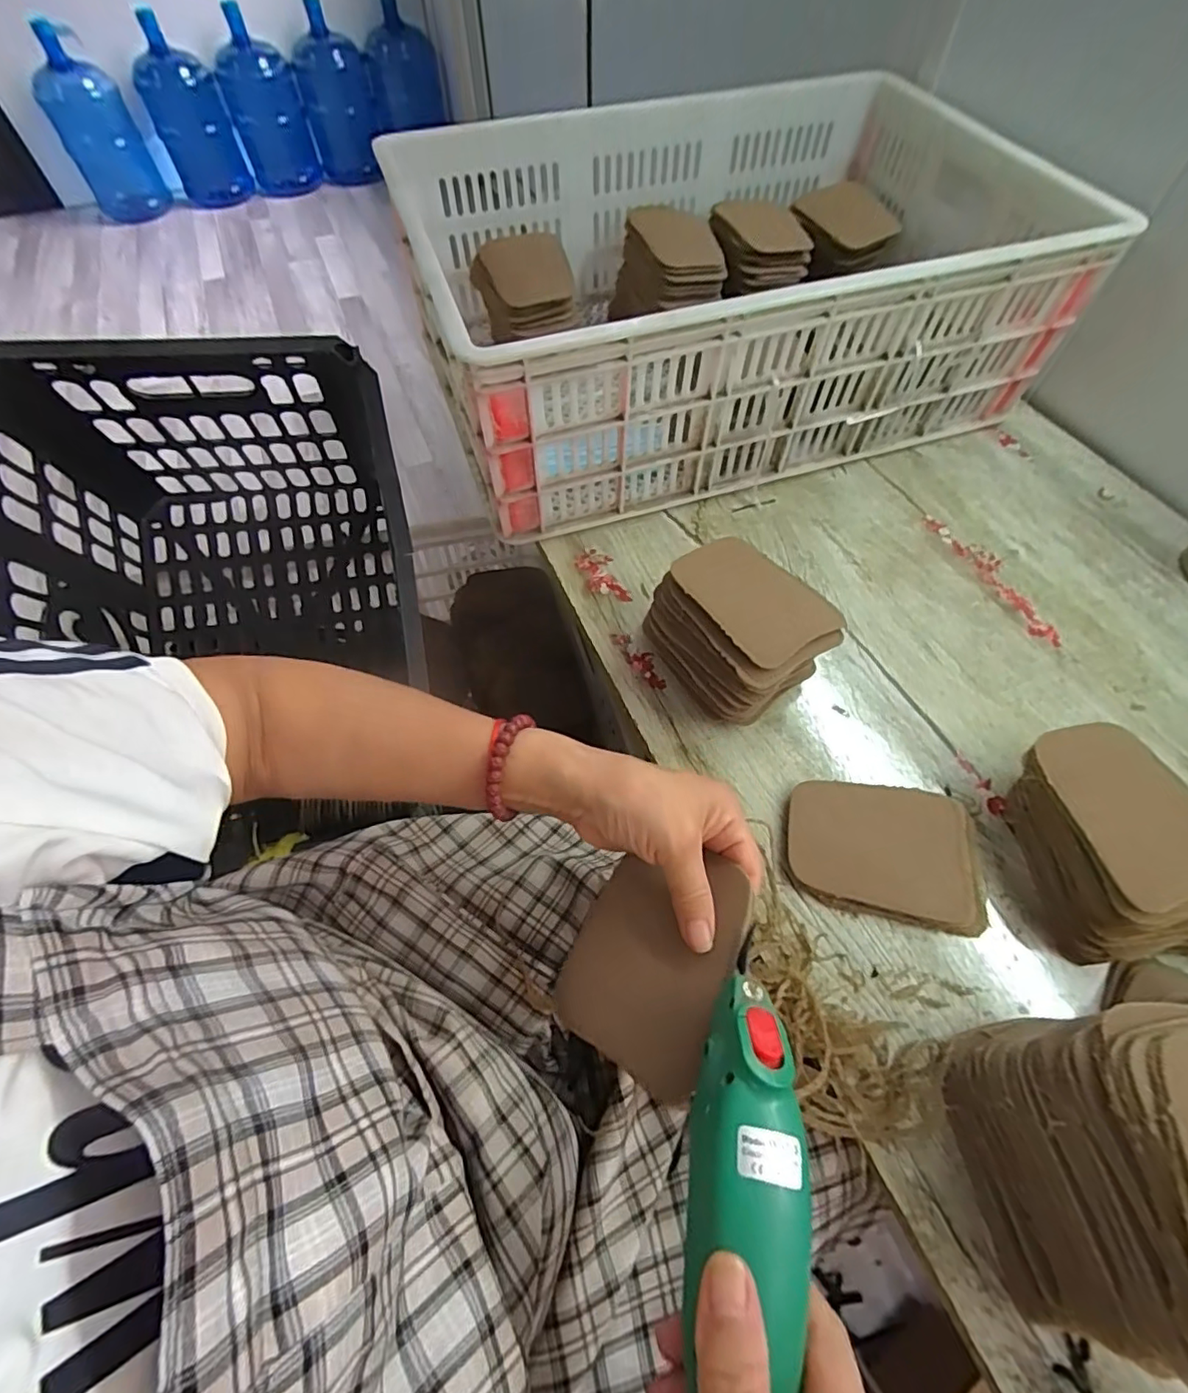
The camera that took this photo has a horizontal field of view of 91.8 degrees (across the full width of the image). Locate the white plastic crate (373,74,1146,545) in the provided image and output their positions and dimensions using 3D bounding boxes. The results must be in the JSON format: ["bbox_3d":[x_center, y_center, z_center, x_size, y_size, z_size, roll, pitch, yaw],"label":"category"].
[{"bbox_3d":[0.139,-0.442,0.623,0.617,0.191,0.423,-16,61,-10],"label":"white plastic crate"}]

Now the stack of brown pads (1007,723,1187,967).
[{"bbox_3d":[0.343,0.094,0.380,0.096,0.066,0.140,-1,59,-1],"label":"stack of brown pads"}]

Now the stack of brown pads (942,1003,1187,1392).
[{"bbox_3d":[0.262,0.222,0.270,0.113,0.122,0.132,-3,59,-3],"label":"stack of brown pads"}]

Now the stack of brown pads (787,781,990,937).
[{"bbox_3d":[0.201,0.106,0.398,0.126,0.022,0.089,9,59,4],"label":"stack of brown pads"}]

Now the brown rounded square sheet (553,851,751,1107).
[{"bbox_3d":[0.031,0.135,0.304,0.084,0.004,0.109,14,70,35],"label":"brown rounded square sheet"}]

